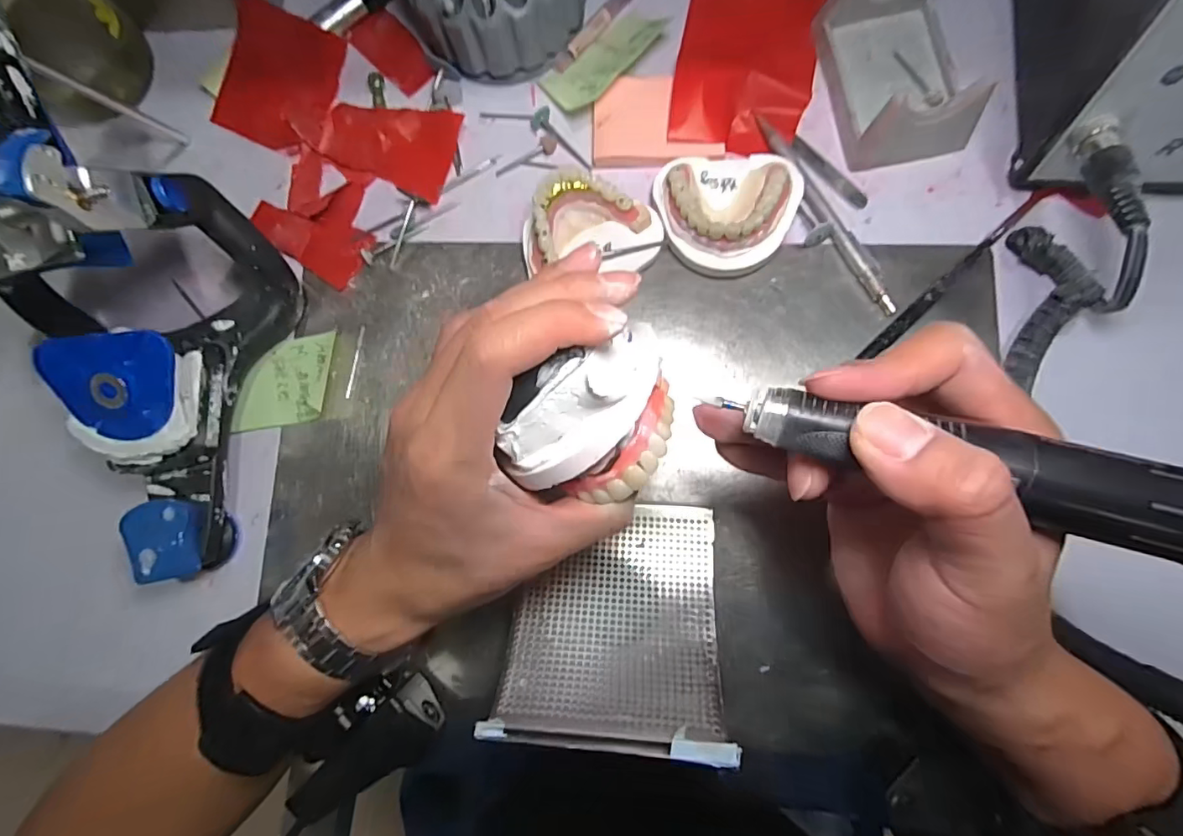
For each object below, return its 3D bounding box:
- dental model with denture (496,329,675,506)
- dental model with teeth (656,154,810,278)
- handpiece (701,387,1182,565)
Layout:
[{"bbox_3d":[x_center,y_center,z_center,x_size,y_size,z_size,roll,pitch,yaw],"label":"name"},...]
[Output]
[{"bbox_3d":[0.004,0.002,0.185,0.068,0.041,0.048,-36,82,0],"label":"dental model with denture"},{"bbox_3d":[0.075,-0.113,0.288,0.077,0.034,0.066,1,82,5],"label":"dental model with teeth"},{"bbox_3d":[0.131,0.019,0.143,0.183,0.017,0.025,15,85,15],"label":"handpiece"}]

